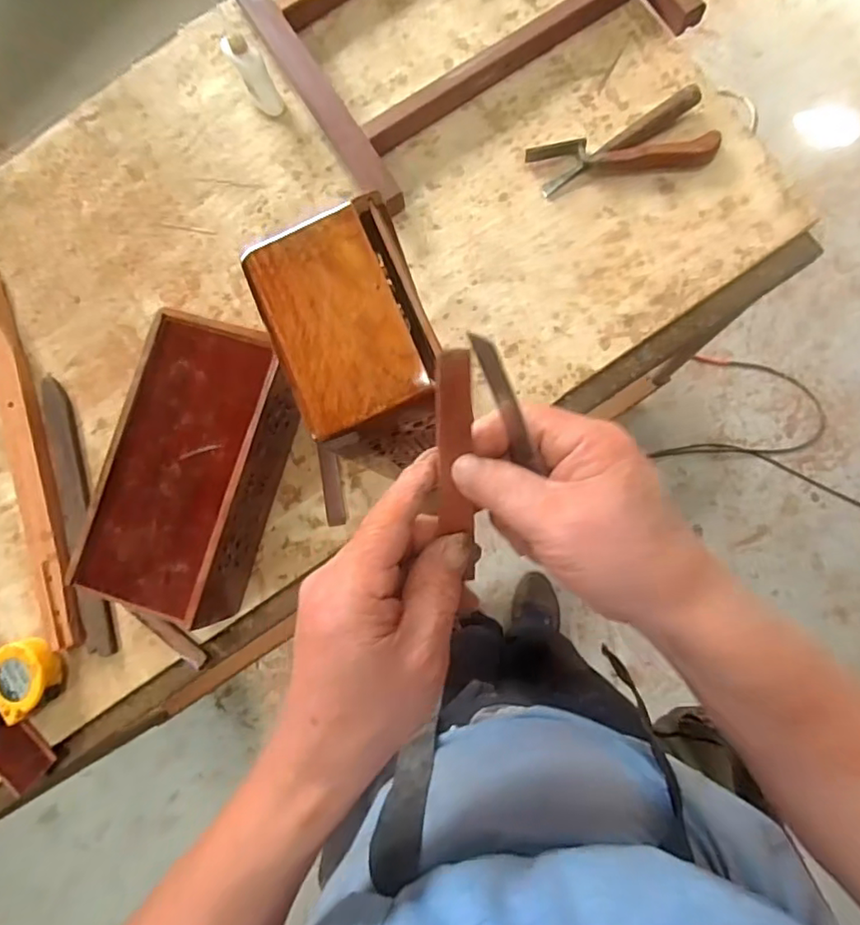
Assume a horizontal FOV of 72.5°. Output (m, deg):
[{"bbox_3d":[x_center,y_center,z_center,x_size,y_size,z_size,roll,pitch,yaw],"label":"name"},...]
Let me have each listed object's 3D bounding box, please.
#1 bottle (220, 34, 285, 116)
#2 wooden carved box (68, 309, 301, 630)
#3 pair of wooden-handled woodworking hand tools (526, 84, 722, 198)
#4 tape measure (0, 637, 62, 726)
[{"bbox_3d":[-0.180,-0.397,0.603,0.027,0.091,0.038,-31,83,2],"label":"bottle"},{"bbox_3d":[-0.208,0.008,0.554,0.138,0.096,0.254,17,86,7],"label":"wooden carved box"},{"bbox_3d":[0.196,-0.319,0.593,0.180,0.024,0.072,-16,83,3],"label":"pair of wooden-handled woodworking hand tools"},{"bbox_3d":[-0.405,0.212,0.588,0.069,0.037,0.079,42,89,8],"label":"tape measure"}]

